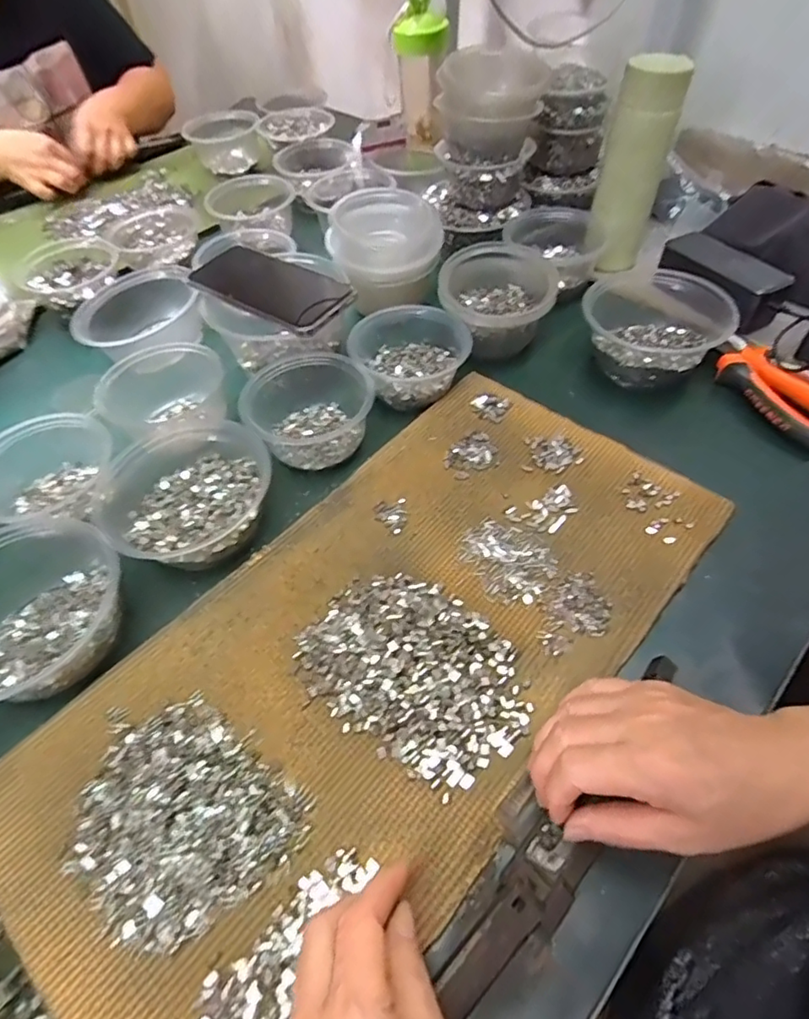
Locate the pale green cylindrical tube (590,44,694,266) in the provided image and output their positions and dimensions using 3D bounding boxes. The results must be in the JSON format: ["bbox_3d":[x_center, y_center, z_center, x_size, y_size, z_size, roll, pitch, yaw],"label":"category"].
[{"bbox_3d":[0.253,-0.377,0.609,0.067,0.193,0.073,-1,54,2],"label":"pale green cylindrical tube"}]

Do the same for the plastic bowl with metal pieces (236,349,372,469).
[{"bbox_3d":[-0.092,-0.099,0.510,0.114,0.050,0.120,-1,54,1],"label":"plastic bowl with metal pieces"}]

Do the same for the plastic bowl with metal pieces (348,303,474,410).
[{"bbox_3d":[0.001,-0.156,0.547,0.105,0.047,0.112,-1,54,2],"label":"plastic bowl with metal pieces"}]

